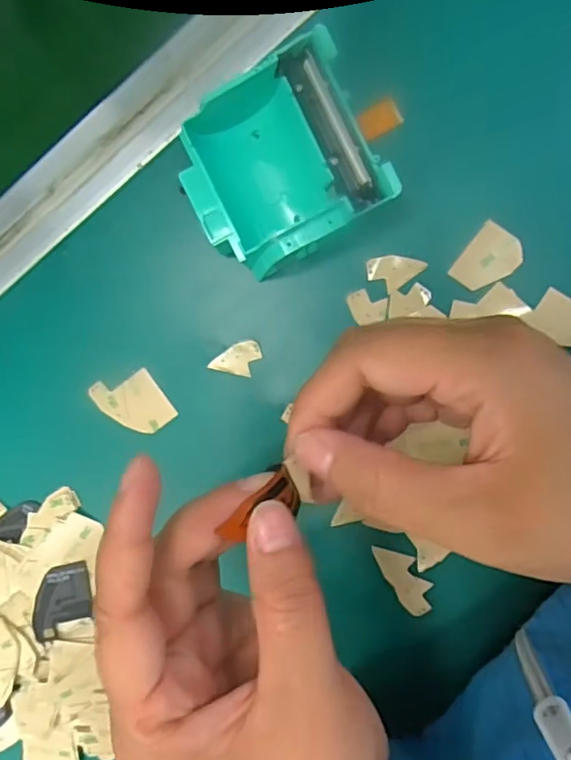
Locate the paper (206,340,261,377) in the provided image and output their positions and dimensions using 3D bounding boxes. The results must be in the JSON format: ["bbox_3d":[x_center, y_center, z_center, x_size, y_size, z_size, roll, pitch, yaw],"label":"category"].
[{"bbox_3d":[-0.024,-0.012,0.280,0.022,0.004,0.017,13,90,3],"label":"paper"}]

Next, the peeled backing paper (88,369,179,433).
[{"bbox_3d":[-0.076,0.011,0.290,0.031,0.004,0.036,-34,88,9],"label":"peeled backing paper"}]

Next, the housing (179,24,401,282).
[{"bbox_3d":[-0.002,-0.092,0.254,0.079,0.038,0.079,-26,89,9],"label":"housing"}]

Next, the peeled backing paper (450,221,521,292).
[{"bbox_3d":[0.092,-0.054,0.261,0.023,0.004,0.029,37,98,5],"label":"peeled backing paper"}]

